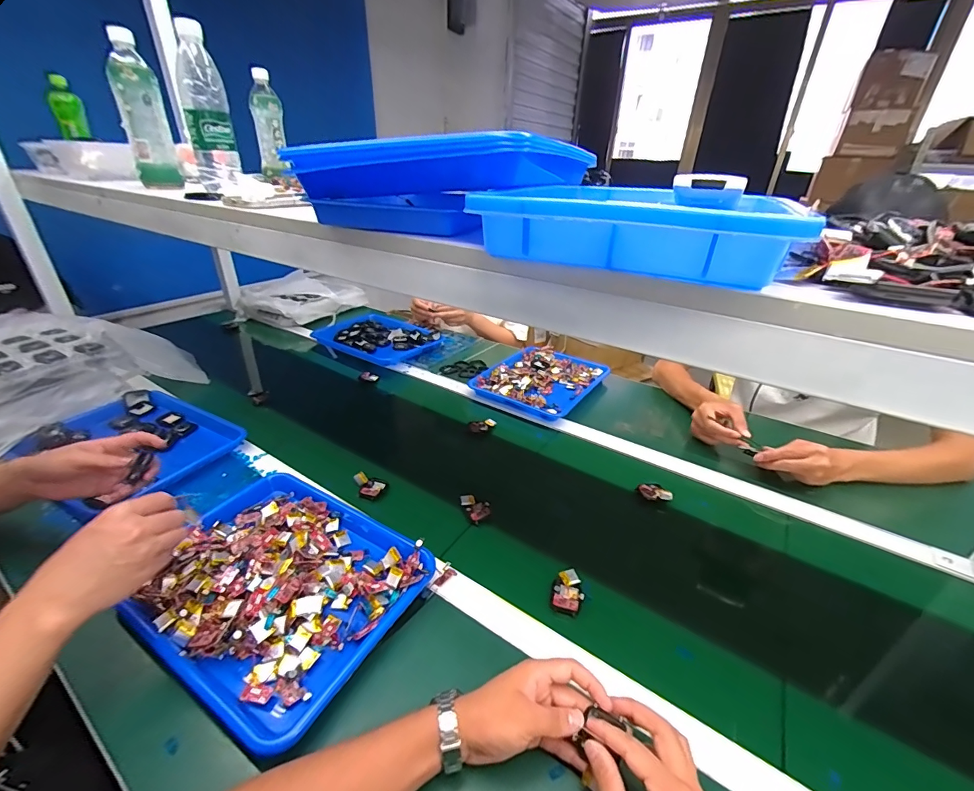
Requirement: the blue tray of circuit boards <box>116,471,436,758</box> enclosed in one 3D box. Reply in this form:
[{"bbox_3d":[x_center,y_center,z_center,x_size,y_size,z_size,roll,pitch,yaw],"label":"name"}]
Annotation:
[{"bbox_3d":[-0.257,0.224,0.528,0.321,0.050,0.262,17,33,25],"label":"blue tray of circuit boards"}]

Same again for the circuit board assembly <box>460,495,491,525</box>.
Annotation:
[{"bbox_3d":[-0.016,0.178,0.666,0.040,0.015,0.053,-15,34,-28],"label":"circuit board assembly"}]

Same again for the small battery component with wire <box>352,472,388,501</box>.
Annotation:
[{"bbox_3d":[-0.194,0.149,0.695,0.053,0.026,0.038,-1,30,-5],"label":"small battery component with wire"}]

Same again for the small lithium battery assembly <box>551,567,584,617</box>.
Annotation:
[{"bbox_3d":[0.105,0.252,0.541,0.037,0.014,0.058,9,30,13],"label":"small lithium battery assembly"}]

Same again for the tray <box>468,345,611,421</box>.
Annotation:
[{"bbox_3d":[0.134,-0.039,1.009,0.237,0.029,0.298,20,34,29],"label":"tray"}]

